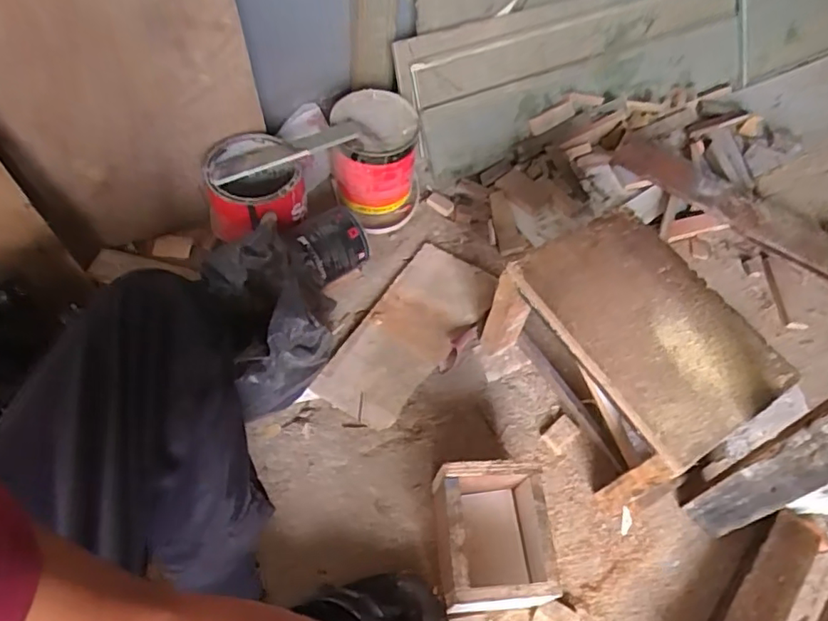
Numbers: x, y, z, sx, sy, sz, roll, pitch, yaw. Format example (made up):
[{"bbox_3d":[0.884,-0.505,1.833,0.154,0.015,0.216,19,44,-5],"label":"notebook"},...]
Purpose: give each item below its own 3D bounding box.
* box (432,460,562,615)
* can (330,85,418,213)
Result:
[{"bbox_3d":[0.097,0.285,0.715,0.126,0.107,0.156,0,57,-6],"label":"box"},{"bbox_3d":[-0.072,-0.282,1.029,0.142,0.178,0.145,3,57,-4],"label":"can"}]

